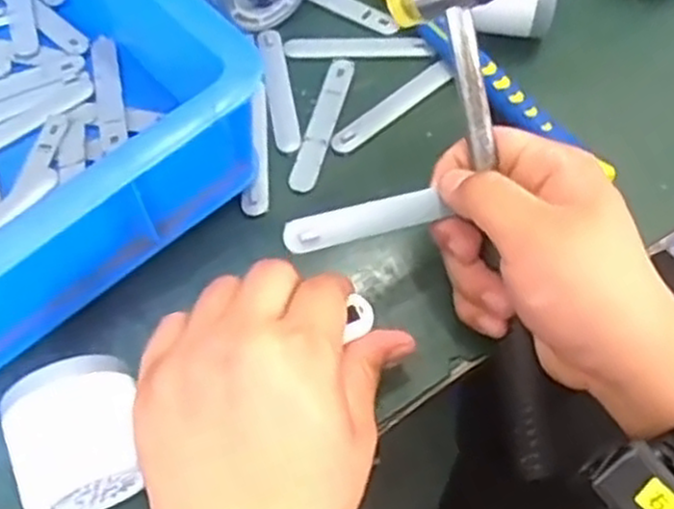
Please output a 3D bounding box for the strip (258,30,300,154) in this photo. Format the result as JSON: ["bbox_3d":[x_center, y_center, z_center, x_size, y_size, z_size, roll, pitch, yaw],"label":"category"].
[{"bbox_3d":[-0.035,-0.099,0.463,0.015,0.004,0.089,-9,65,-5],"label":"strip"}]

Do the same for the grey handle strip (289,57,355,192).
[{"bbox_3d":[-0.007,-0.078,0.452,0.016,0.006,0.095,14,62,9],"label":"grey handle strip"}]

